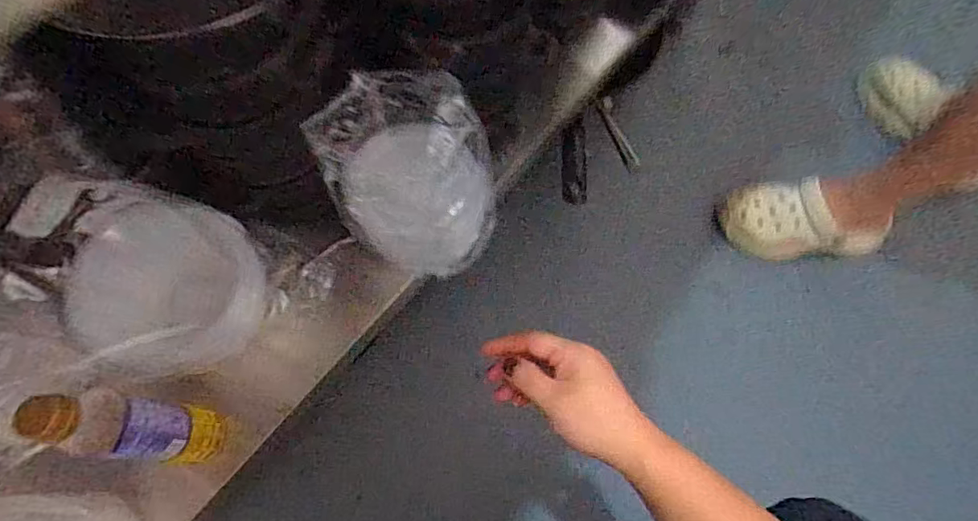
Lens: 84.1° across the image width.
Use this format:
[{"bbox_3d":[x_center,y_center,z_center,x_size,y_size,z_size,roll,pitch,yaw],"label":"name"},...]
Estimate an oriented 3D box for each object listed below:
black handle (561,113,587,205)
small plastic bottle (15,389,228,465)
[{"bbox_3d":[0.122,-0.142,0.773,0.036,0.016,0.120,-2,98,-3],"label":"black handle"},{"bbox_3d":[-0.307,0.149,0.477,0.058,0.197,0.057,3,71,-1],"label":"small plastic bottle"}]

